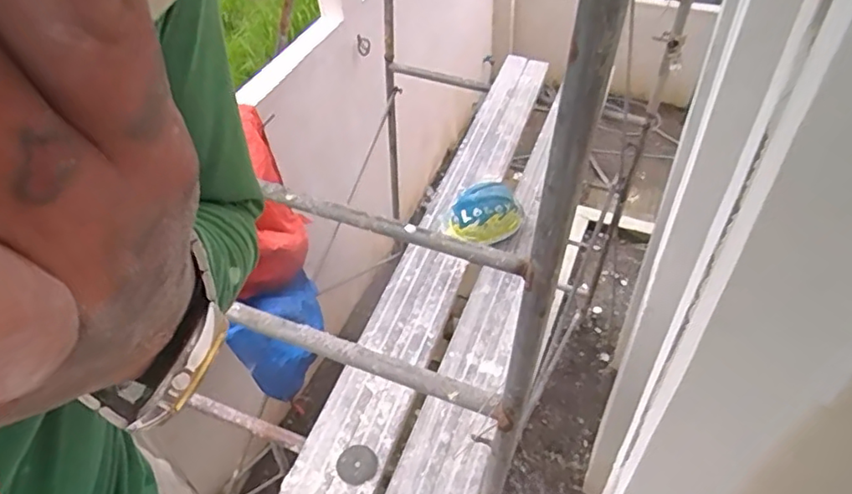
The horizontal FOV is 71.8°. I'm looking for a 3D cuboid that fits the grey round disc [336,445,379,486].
[{"bbox_3d":[-0.172,0.548,1.481,0.101,0.008,0.099,4,42,-4],"label":"grey round disc"}]

